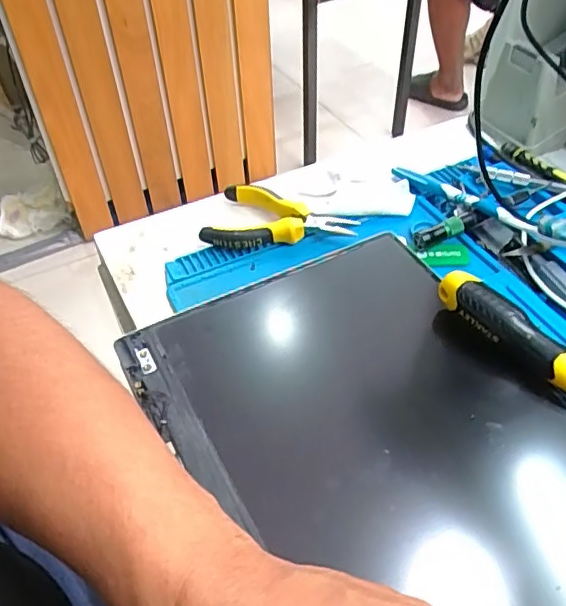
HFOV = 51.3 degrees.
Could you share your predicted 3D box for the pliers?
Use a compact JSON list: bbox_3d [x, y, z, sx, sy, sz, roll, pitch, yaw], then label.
[{"bbox_3d":[-0.002,-0.063,0.469,0.111,0.021,0.068,13,47,15],"label":"pliers"}]

